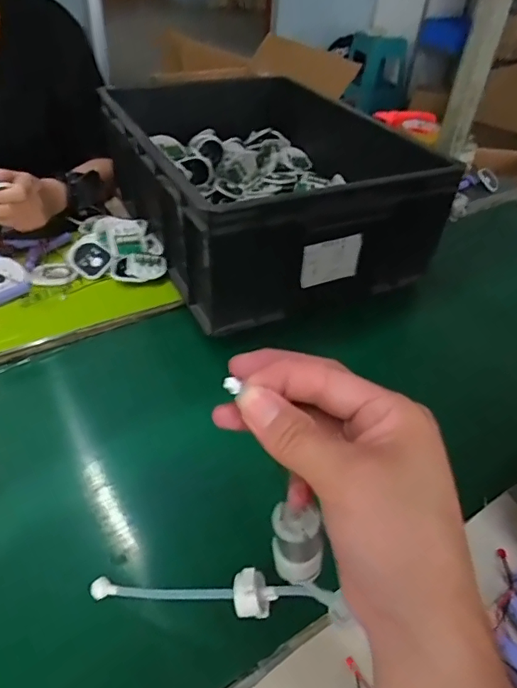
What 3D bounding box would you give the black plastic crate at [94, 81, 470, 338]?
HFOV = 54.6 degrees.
[{"bbox_3d":[-0.012,-0.262,0.750,0.338,0.167,0.525,-17,46,-21],"label":"black plastic crate"}]

